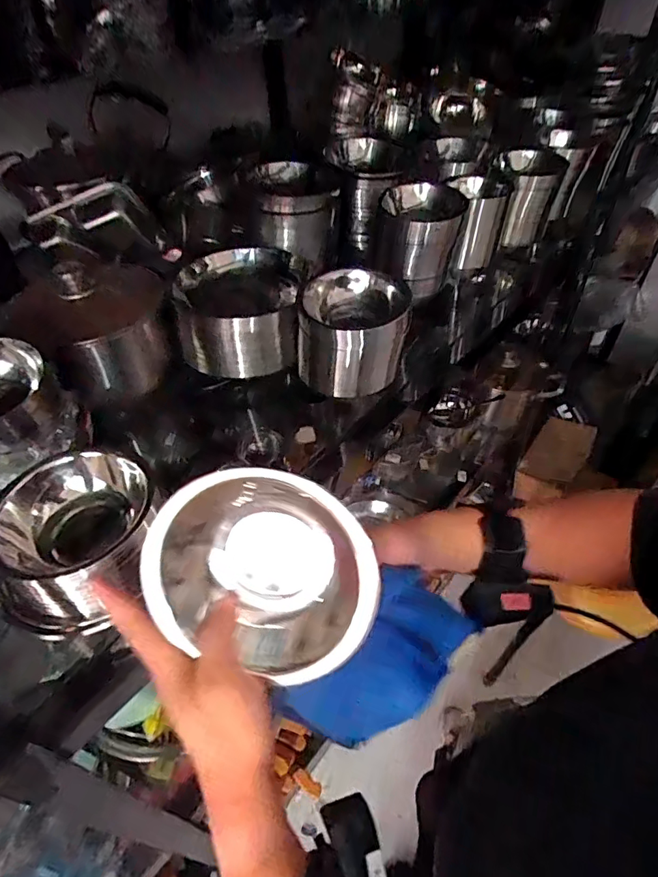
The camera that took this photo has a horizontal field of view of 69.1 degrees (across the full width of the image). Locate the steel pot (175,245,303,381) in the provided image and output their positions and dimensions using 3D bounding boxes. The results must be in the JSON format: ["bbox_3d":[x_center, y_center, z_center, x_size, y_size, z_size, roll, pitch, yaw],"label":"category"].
[{"bbox_3d":[-0.122,-0.188,0.696,0.166,0.111,0.175,-5,45,-1],"label":"steel pot"}]

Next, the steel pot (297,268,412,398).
[{"bbox_3d":[0.033,-0.133,0.607,0.127,0.117,0.121,-2,45,2],"label":"steel pot"}]

